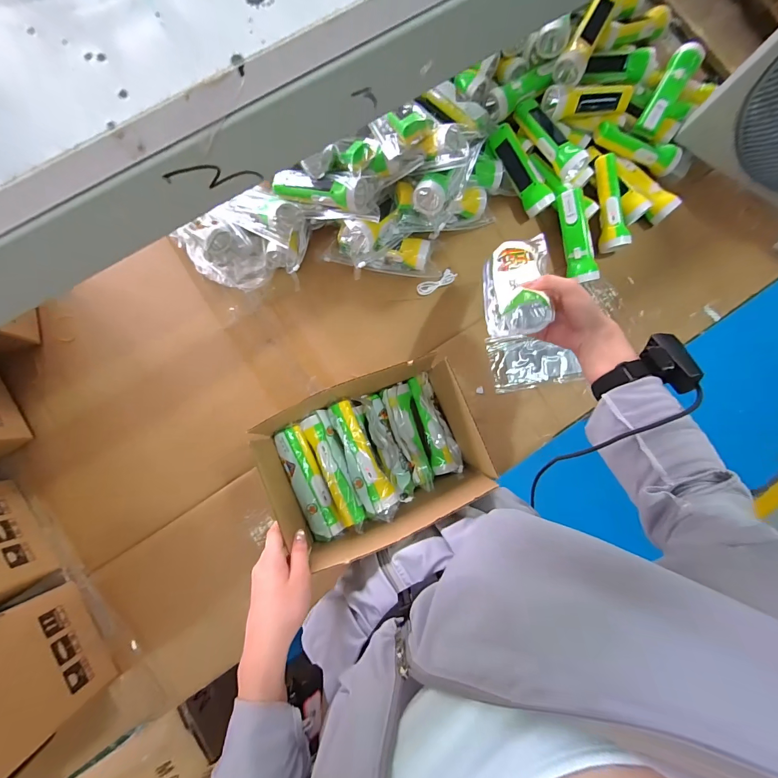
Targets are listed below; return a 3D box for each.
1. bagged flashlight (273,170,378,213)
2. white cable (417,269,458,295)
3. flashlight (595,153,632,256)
[{"bbox_3d":[-0.113,-0.342,0.607,0.189,0.048,0.064,15,83,14],"label":"bagged flashlight"},{"bbox_3d":[0.091,-0.203,0.673,0.079,0.007,0.027,-28,85,-5],"label":"white cable"},{"bbox_3d":[0.412,-0.347,0.664,0.041,0.059,0.168,-12,84,-3],"label":"flashlight"}]

